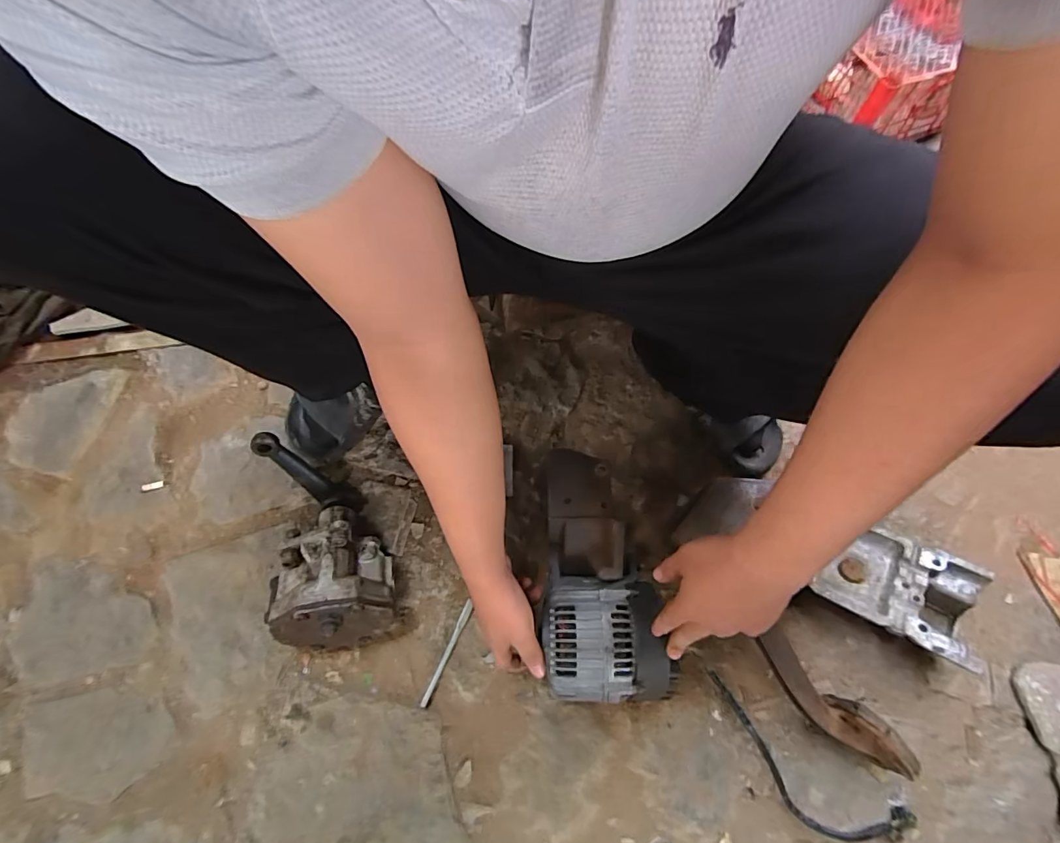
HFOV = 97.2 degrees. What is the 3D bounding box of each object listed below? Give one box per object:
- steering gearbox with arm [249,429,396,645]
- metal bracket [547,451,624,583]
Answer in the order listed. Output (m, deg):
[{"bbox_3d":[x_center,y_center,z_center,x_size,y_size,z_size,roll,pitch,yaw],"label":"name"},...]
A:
[{"bbox_3d":[-0.258,0.152,0.594,0.140,0.146,0.249,-11,70,-7],"label":"steering gearbox with arm"},{"bbox_3d":[0.065,0.116,0.589,0.085,0.052,0.159,-5,71,-4],"label":"metal bracket"}]

